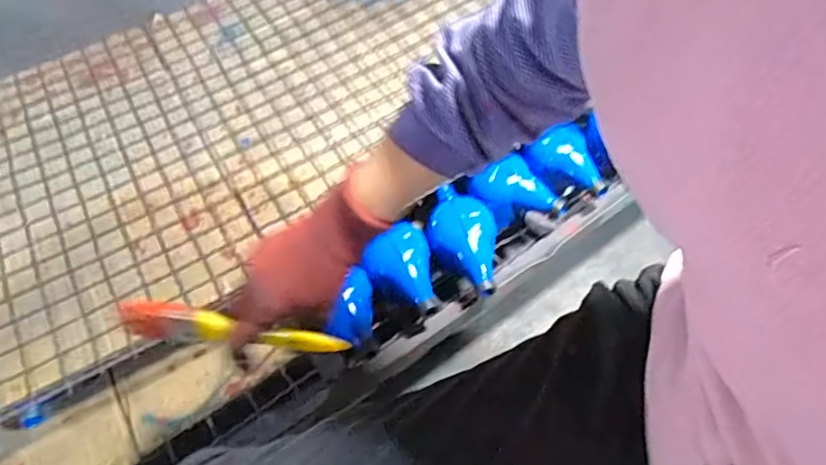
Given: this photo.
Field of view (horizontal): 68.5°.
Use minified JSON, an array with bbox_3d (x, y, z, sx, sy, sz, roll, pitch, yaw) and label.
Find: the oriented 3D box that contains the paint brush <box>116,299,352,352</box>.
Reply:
[{"bbox_3d":[-0.145,0.081,0.494,0.181,0.027,0.024,9,57,-6],"label":"paint brush"}]

